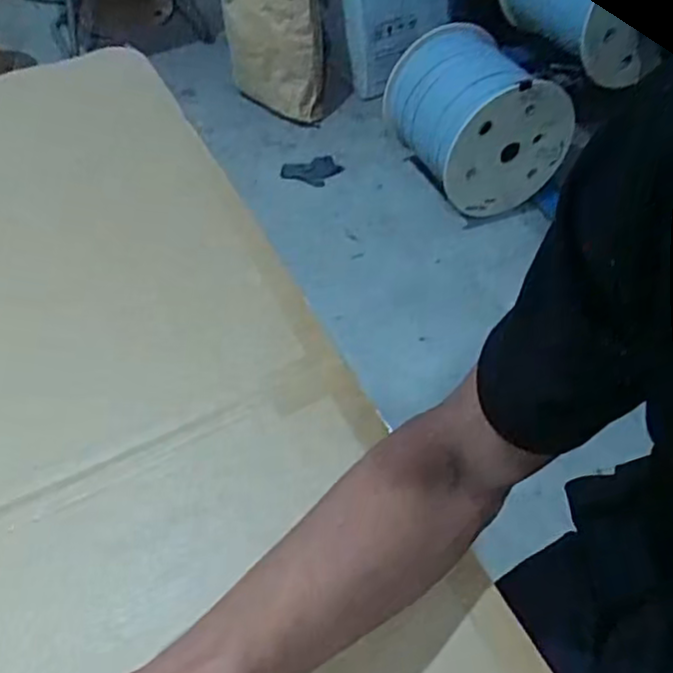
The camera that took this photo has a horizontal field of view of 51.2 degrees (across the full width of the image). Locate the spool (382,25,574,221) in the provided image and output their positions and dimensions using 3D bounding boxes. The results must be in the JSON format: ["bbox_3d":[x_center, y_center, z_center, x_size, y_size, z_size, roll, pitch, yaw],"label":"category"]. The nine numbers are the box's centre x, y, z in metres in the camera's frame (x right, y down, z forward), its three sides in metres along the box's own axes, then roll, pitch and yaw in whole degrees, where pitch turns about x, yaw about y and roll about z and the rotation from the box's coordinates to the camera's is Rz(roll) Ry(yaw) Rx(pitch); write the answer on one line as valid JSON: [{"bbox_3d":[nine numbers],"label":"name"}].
[{"bbox_3d":[0.349,-0.605,1.859,0.379,0.323,0.465,-14,50,-8],"label":"spool"}]

